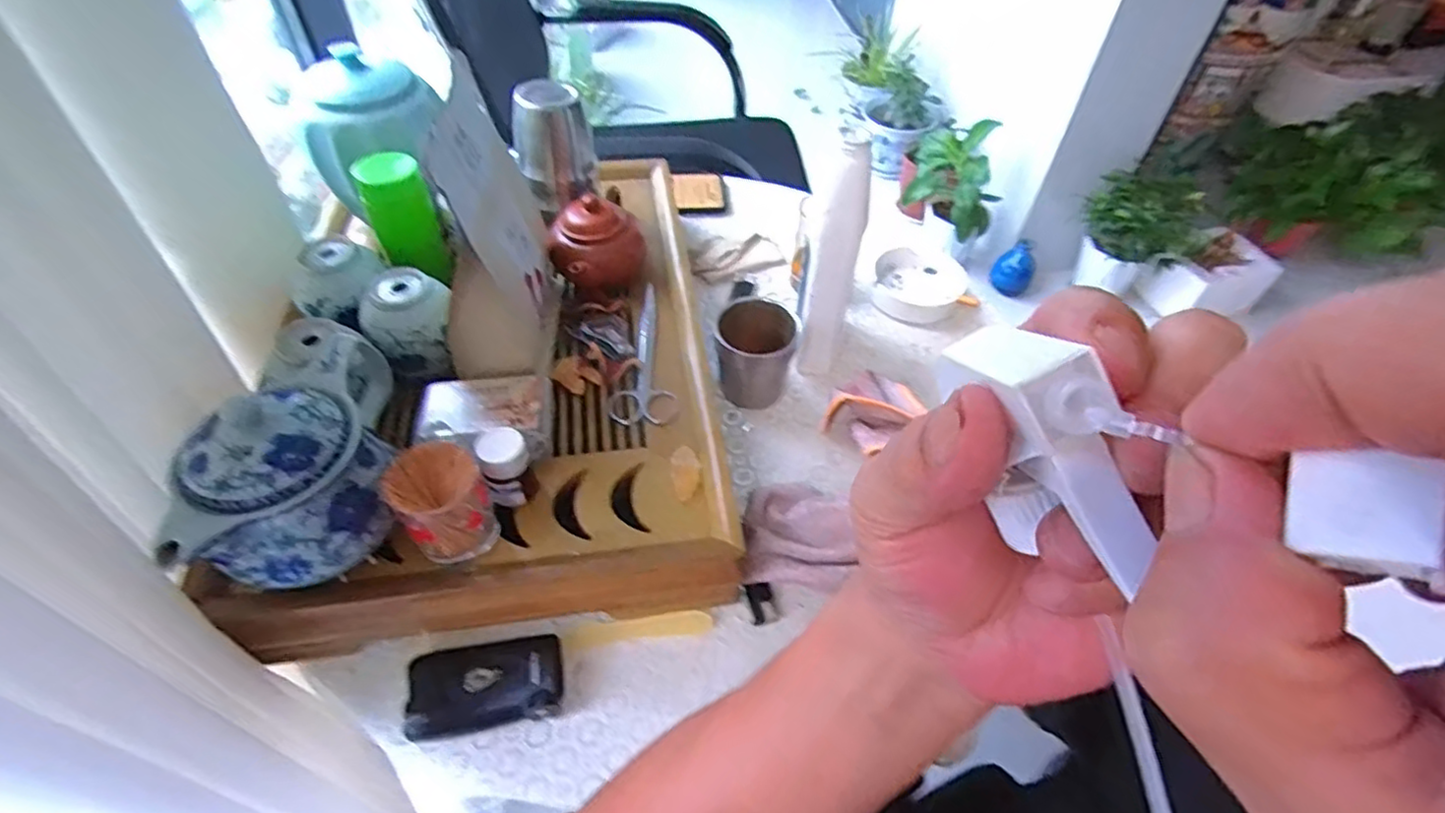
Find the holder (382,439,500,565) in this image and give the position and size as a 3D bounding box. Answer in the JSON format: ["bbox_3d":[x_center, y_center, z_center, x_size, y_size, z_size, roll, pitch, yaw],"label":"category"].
[{"bbox_3d":[-0.160,0.058,0.392,0.049,0.063,0.048,-25,55,-22],"label":"holder"}]

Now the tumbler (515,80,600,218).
[{"bbox_3d":[-0.149,-0.220,0.575,0.057,0.089,0.066,28,54,20],"label":"tumbler"}]

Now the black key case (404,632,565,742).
[{"bbox_3d":[-0.143,0.168,0.406,0.087,0.028,0.047,-6,50,-7],"label":"black key case"}]

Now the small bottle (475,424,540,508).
[{"bbox_3d":[-0.134,0.039,0.422,0.028,0.055,0.028,-12,51,-13],"label":"small bottle"}]

